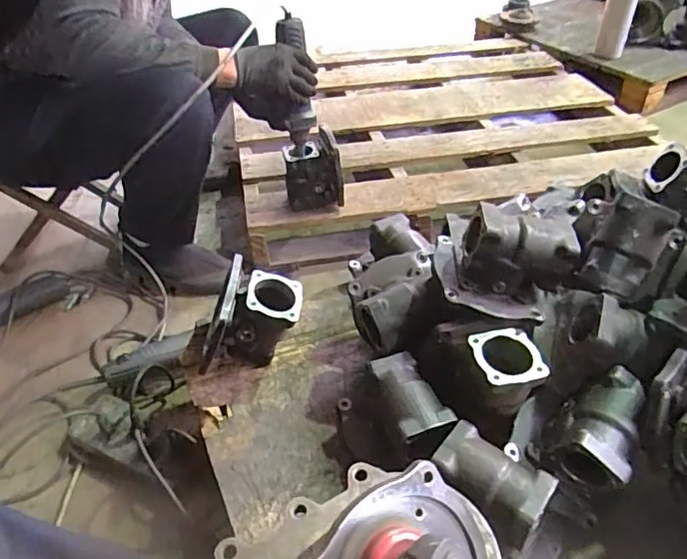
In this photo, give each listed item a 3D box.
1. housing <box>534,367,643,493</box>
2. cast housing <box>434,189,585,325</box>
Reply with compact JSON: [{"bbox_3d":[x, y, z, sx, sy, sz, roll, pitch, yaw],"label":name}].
[{"bbox_3d":[0.299,0.176,0.657,0.097,0.080,0.131,29,50,30],"label":"housing"},{"bbox_3d":[0.213,-0.033,0.734,0.174,0.116,0.131,6,41,5],"label":"cast housing"}]

